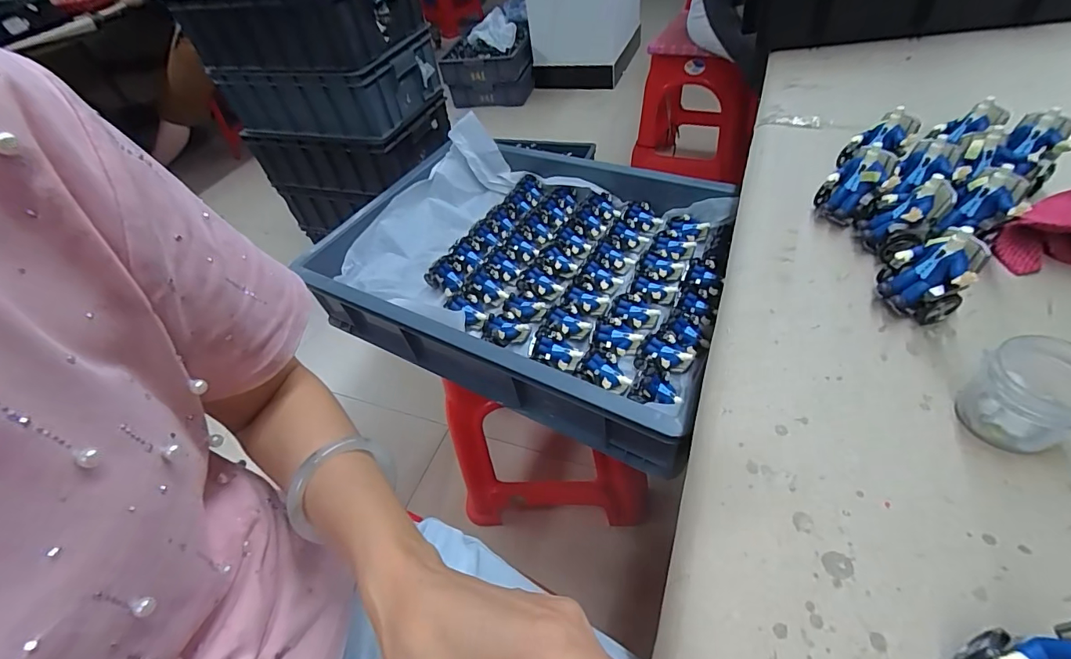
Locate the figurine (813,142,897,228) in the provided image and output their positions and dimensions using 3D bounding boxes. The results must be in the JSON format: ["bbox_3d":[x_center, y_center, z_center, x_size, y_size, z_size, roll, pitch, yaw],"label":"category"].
[{"bbox_3d":[0.277,-0.126,0.406,0.044,0.065,0.038,25,57,29],"label":"figurine"}]

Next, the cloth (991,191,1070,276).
[{"bbox_3d":[0.400,-0.074,0.349,0.087,0.044,0.059,-30,50,-16],"label":"cloth"}]

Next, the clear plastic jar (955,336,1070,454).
[{"bbox_3d":[0.283,0.038,0.266,0.046,0.053,0.047,-5,48,6],"label":"clear plastic jar"}]

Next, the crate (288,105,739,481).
[{"bbox_3d":[-0.010,-0.104,0.695,0.594,0.112,0.421,21,55,26],"label":"crate"}]

